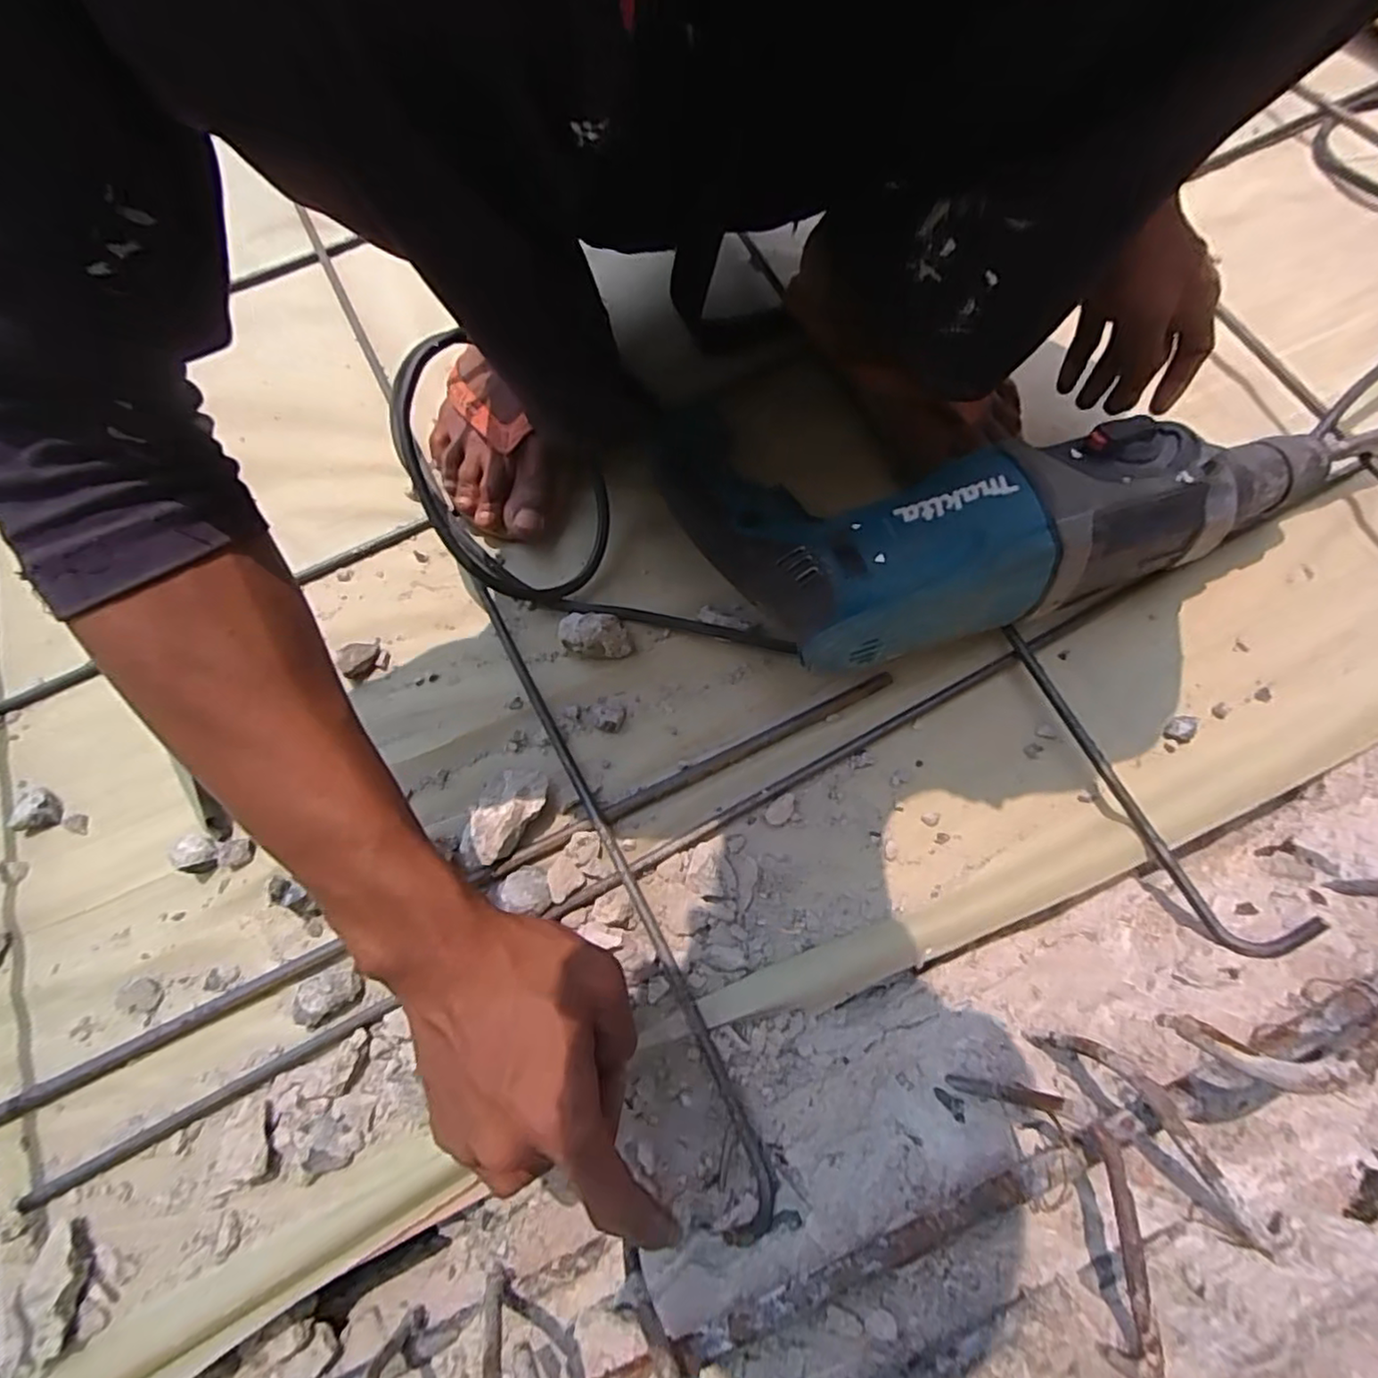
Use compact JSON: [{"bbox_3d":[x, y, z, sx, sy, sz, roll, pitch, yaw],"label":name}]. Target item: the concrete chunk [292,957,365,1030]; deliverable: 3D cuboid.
[{"bbox_3d":[-0.191,0.161,0.346,0.032,0.011,0.023,-30,70,-10],"label":"concrete chunk"}]

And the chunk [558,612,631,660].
[{"bbox_3d":[-0.059,-0.033,0.414,0.044,0.023,0.027,4,69,4],"label":"chunk"}]

